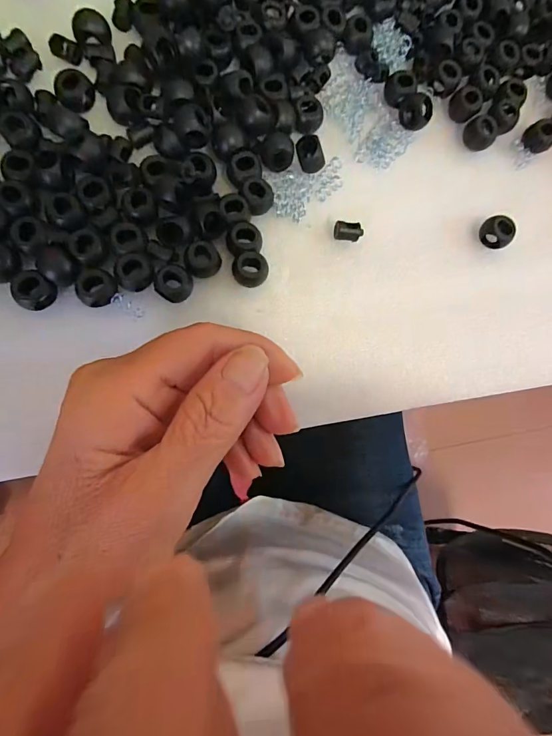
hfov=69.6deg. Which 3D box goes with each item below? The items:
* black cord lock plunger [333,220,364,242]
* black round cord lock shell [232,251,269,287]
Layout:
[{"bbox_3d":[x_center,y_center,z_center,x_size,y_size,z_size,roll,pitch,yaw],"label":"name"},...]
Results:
[{"bbox_3d":[0.038,-0.071,0.209,0.014,0.008,0.008,12,82,-8],"label":"black cord lock plunger"},{"bbox_3d":[-0.013,-0.048,0.197,0.017,0.013,0.016,1,86,-8],"label":"black round cord lock shell"}]

